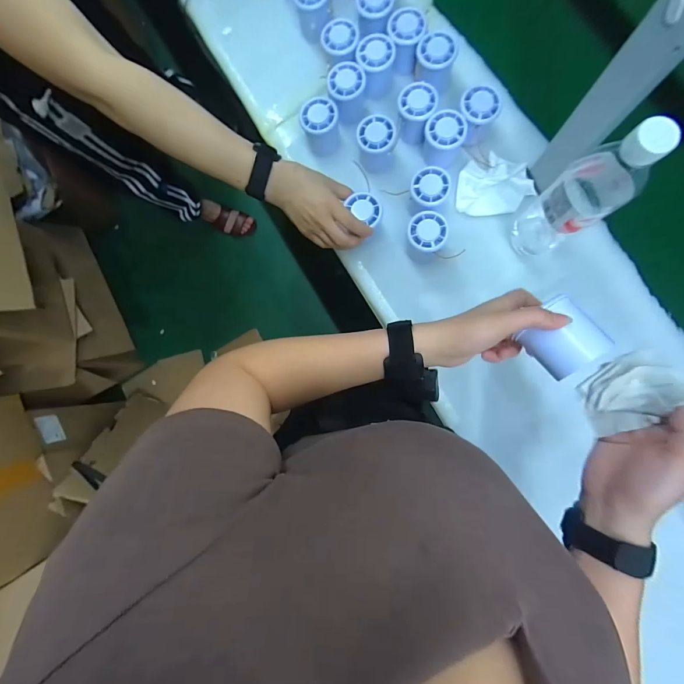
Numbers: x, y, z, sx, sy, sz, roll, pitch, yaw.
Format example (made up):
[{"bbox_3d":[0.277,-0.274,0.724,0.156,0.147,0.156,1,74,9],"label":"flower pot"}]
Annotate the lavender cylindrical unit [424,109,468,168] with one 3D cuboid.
[{"bbox_3d":[0.146,-0.291,0.490,0.056,0.050,0.053,8,86,6],"label":"lavender cylindrical unit"}]

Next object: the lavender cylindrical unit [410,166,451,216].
[{"bbox_3d":[0.124,-0.210,0.488,0.055,0.053,0.056,13,86,7],"label":"lavender cylindrical unit"}]

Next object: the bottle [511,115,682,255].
[{"bbox_3d":[0.265,-0.161,0.381,0.077,0.223,0.068,-37,83,1],"label":"bottle"}]

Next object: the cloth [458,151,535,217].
[{"bbox_3d":[0.225,-0.229,0.497,0.105,0.017,0.084,4,85,6],"label":"cloth"}]

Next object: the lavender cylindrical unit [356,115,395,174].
[{"bbox_3d":[0.050,-0.289,0.500,0.051,0.052,0.054,0,85,6],"label":"lavender cylindrical unit"}]

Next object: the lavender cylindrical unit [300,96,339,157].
[{"bbox_3d":[-0.030,-0.324,0.519,0.052,0.072,0.050,0,85,6],"label":"lavender cylindrical unit"}]

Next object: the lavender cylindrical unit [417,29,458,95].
[{"bbox_3d":[0.136,-0.410,0.495,0.055,0.041,0.052,16,87,7],"label":"lavender cylindrical unit"}]

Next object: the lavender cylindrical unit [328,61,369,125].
[{"bbox_3d":[0.010,-0.373,0.514,0.051,0.056,0.064,-12,84,4],"label":"lavender cylindrical unit"}]

